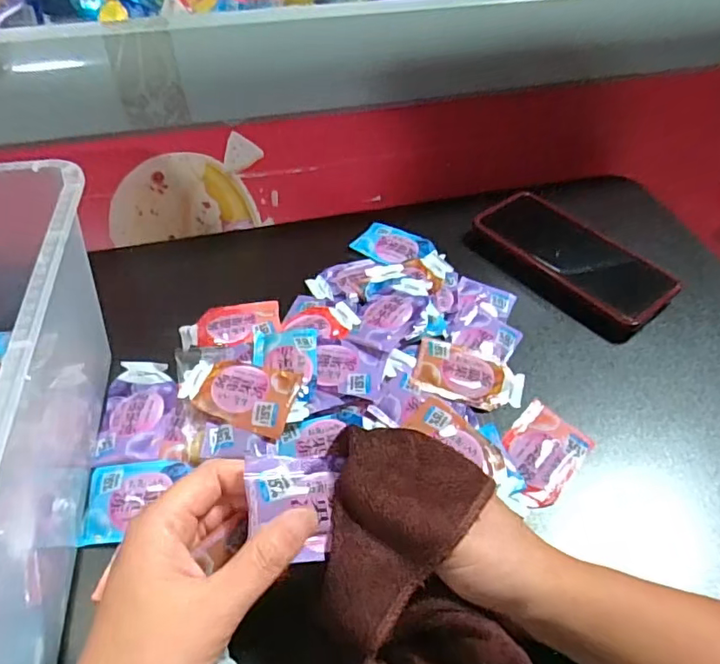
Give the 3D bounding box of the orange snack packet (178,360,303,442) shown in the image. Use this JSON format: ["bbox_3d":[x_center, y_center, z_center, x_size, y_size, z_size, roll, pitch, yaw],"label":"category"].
[{"bbox_3d":[-0.084,0.043,0.370,0.079,0.016,0.047,12,50,8],"label":"orange snack packet"}]

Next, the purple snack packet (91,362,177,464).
[{"bbox_3d":[-0.153,0.055,0.371,0.047,0.011,0.076,-2,50,-4],"label":"purple snack packet"}]

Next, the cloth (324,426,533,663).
[{"bbox_3d":[0.030,0.122,0.255,0.085,0.030,0.151,-10,83,-10],"label":"cloth"}]

